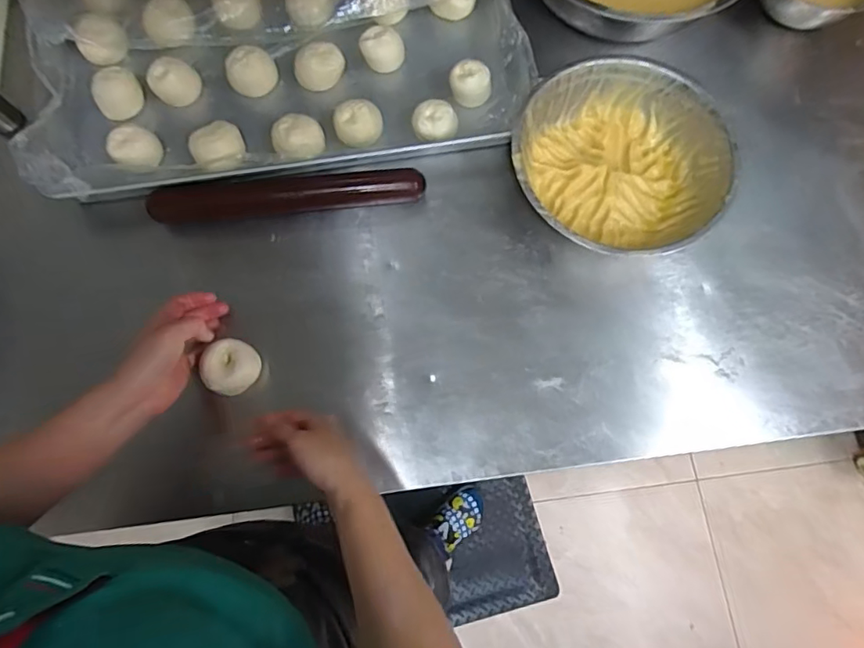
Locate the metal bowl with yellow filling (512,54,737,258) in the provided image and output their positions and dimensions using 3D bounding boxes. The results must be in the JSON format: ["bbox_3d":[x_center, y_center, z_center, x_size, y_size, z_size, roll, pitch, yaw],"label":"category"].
[{"bbox_3d":[0.215,-0.190,0.631,0.239,0.079,0.234,0,74,-1],"label":"metal bowl with yellow filling"}]

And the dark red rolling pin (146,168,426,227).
[{"bbox_3d":[-0.173,-0.158,0.642,0.322,0.030,0.040,-6,75,-3],"label":"dark red rolling pin"}]

